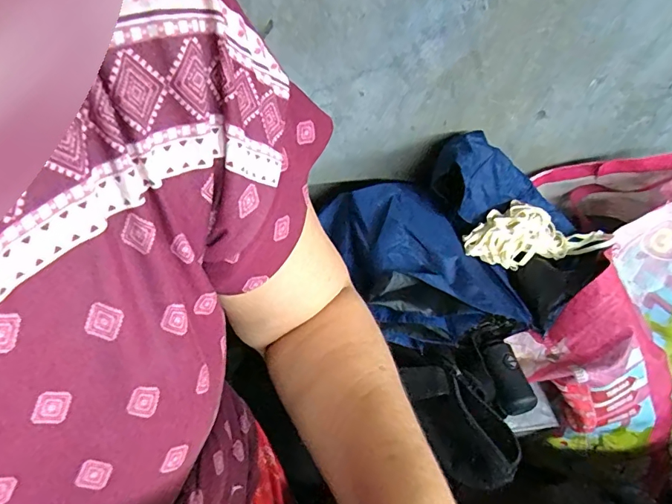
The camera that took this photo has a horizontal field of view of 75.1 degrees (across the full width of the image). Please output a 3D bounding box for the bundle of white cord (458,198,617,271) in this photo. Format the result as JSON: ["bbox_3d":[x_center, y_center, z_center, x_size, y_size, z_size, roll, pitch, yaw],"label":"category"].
[{"bbox_3d":[0.220,-0.025,0.497,0.165,0.026,0.073,-11,56,-11],"label":"bundle of white cord"}]

